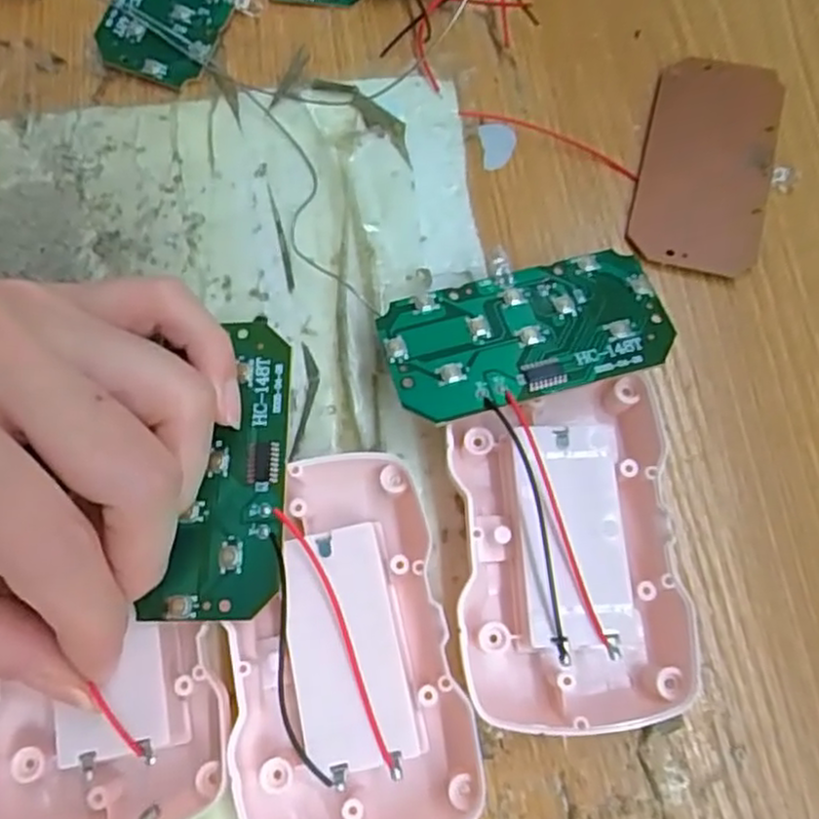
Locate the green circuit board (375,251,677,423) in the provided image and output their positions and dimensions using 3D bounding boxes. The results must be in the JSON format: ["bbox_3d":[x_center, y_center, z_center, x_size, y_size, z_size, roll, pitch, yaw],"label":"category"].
[{"bbox_3d":[0.031,-0.020,0.183,0.073,0.004,0.036,-14,66,-7],"label":"green circuit board"}]

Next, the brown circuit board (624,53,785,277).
[{"bbox_3d":[0.091,-0.076,0.215,0.037,0.005,0.073,15,74,5],"label":"brown circuit board"}]

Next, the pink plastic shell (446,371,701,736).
[{"bbox_3d":[0.039,0.034,0.176,0.053,0.018,0.082,-3,74,0],"label":"pink plastic shell"}]

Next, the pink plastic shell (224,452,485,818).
[{"bbox_3d":[-0.015,0.057,0.168,0.052,0.023,0.088,-6,74,-1],"label":"pink plastic shell"}]

